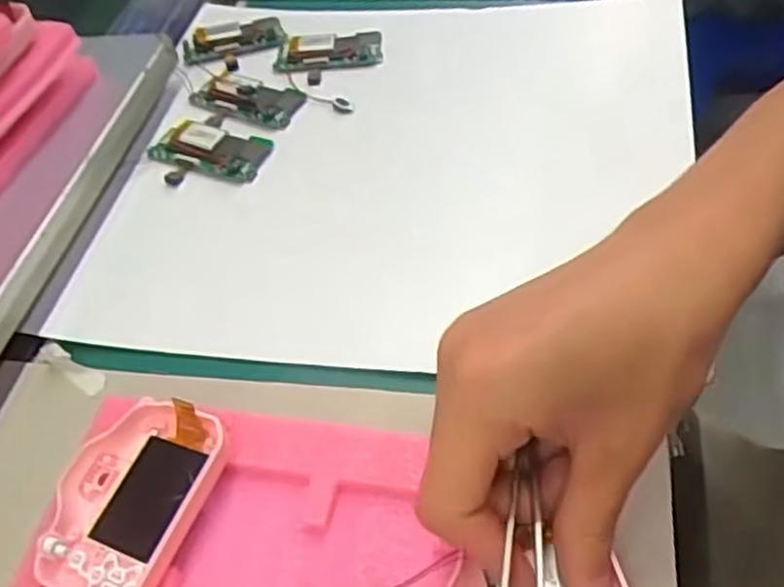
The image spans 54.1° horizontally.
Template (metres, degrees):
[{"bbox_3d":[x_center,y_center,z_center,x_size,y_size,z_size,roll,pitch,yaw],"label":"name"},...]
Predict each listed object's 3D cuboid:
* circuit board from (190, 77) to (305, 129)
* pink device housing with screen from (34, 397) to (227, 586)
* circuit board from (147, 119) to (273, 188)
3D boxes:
[{"bbox_3d":[-0.096,-0.130,0.500,0.075,0.008,0.035,10,53,19],"label":"circuit board"},{"bbox_3d":[-0.108,0.084,0.315,0.058,0.019,0.082,15,53,18],"label":"pink device housing with screen"},{"bbox_3d":[-0.115,-0.085,0.471,0.074,0.009,0.050,9,53,18],"label":"circuit board"}]

